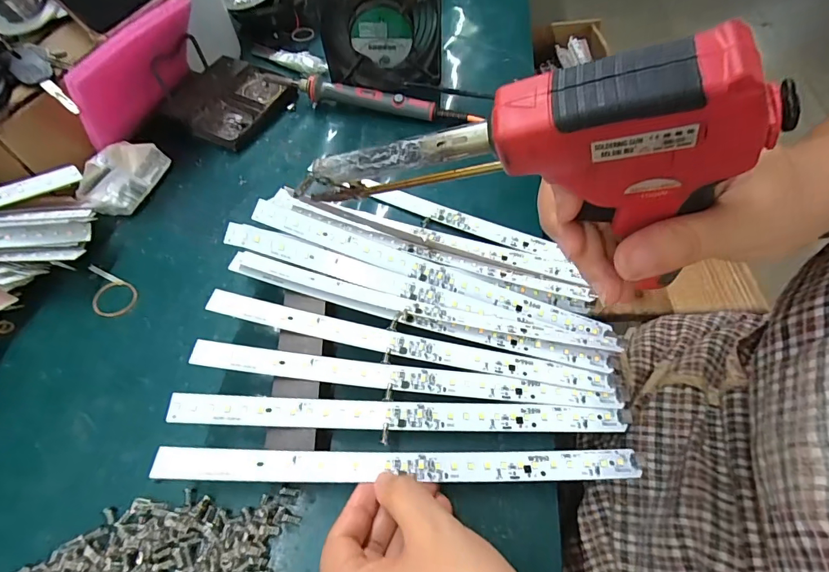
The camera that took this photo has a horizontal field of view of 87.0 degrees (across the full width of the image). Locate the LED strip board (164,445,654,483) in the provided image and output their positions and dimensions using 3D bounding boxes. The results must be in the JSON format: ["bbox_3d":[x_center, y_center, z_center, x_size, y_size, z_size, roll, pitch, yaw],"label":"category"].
[{"bbox_3d":[-0.007,0.106,0.261,0.278,0.010,0.017,1,58,-2],"label":"LED strip board"}]

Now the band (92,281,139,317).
[{"bbox_3d":[-0.244,0.010,0.355,0.035,0.004,0.032,-2,58,3],"label":"band"}]

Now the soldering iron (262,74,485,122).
[{"bbox_3d":[-0.049,-0.194,0.455,0.235,0.024,0.019,15,59,11],"label":"soldering iron"}]

